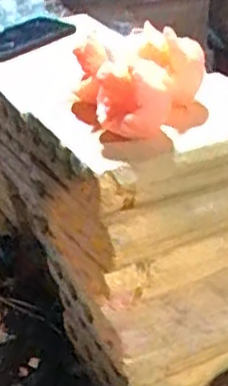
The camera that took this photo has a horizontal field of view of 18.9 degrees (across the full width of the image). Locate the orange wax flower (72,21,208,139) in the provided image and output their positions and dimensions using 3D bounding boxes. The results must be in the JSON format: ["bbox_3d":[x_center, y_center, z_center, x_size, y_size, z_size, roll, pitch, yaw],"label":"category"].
[{"bbox_3d":[0.018,-0.095,0.593,0.102,0.072,0.104,-2,28,1],"label":"orange wax flower"}]

